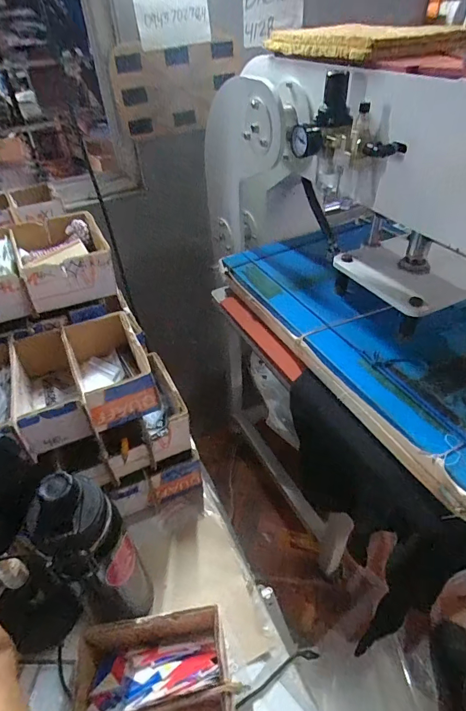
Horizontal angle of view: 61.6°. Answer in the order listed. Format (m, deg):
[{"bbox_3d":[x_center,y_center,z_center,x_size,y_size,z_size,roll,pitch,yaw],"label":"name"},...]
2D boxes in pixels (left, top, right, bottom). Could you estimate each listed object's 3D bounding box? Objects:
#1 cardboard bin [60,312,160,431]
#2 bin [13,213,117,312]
[{"bbox_3d":[-0.172,0.017,0.550,0.095,0.073,0.166,-20,41,-19],"label":"cardboard bin"},{"bbox_3d":[-0.271,-0.152,0.630,0.130,0.082,0.165,-21,41,-20],"label":"bin"}]

